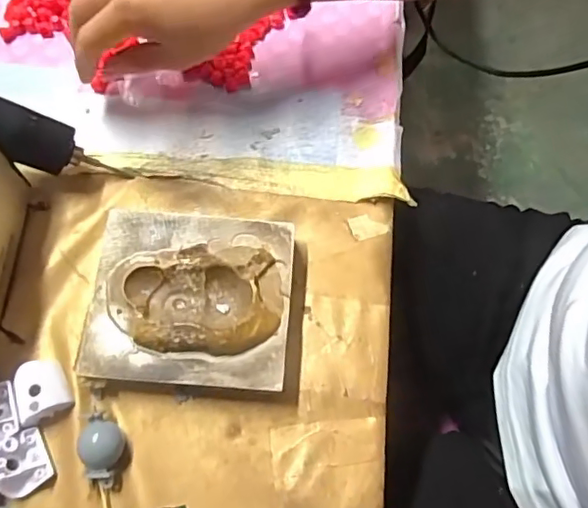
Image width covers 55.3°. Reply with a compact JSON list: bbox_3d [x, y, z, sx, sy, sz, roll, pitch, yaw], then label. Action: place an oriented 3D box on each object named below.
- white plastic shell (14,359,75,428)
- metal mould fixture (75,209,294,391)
[{"bbox_3d":[-0.143,0.078,0.323,0.027,0.016,0.035,-15,71,-8],"label":"white plastic shell"},{"bbox_3d":[-0.060,0.026,0.339,0.117,0.036,0.107,5,69,-1],"label":"metal mould fixture"}]

